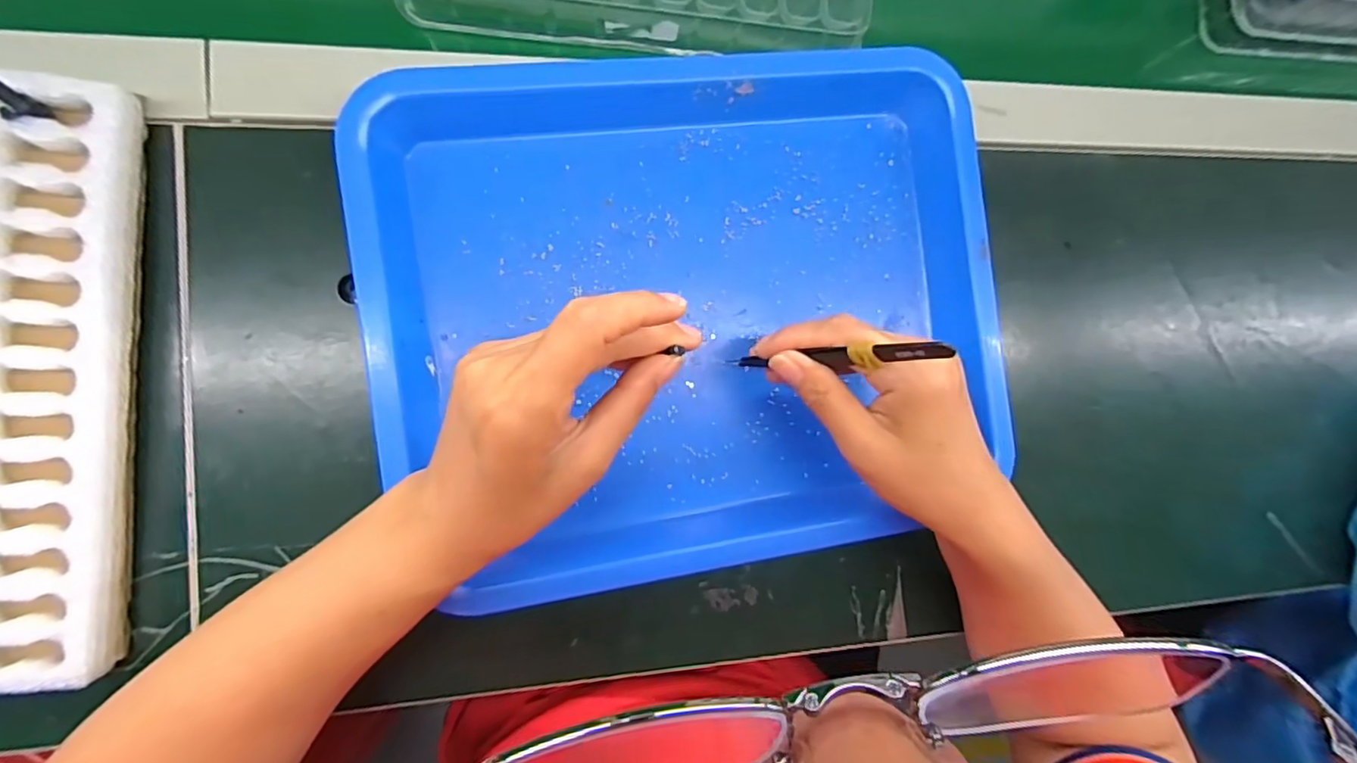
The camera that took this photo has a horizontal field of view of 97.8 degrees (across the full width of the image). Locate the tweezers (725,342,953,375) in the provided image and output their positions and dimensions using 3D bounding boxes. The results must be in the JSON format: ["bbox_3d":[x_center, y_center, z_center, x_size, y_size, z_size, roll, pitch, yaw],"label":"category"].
[{"bbox_3d":[0.070,-0.010,0.275,0.017,0.119,0.010,-4,91,-38],"label":"tweezers"}]

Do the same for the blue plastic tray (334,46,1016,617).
[{"bbox_3d":[0.012,-0.035,0.320,0.326,0.031,0.279,-8,92,-10],"label":"blue plastic tray"}]

